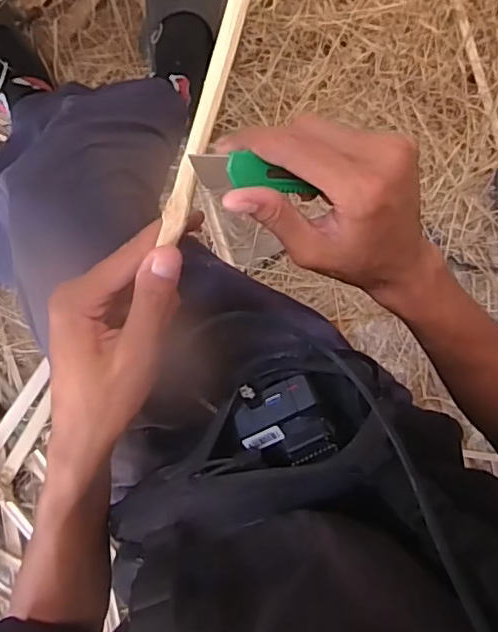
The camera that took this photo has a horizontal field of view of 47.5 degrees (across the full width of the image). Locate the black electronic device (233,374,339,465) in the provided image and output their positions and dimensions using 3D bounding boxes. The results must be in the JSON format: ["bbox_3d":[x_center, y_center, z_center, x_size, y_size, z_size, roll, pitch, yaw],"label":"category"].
[{"bbox_3d":[0.027,0.085,0.433,0.066,0.020,0.062,-22,96,0],"label":"black electronic device"}]

